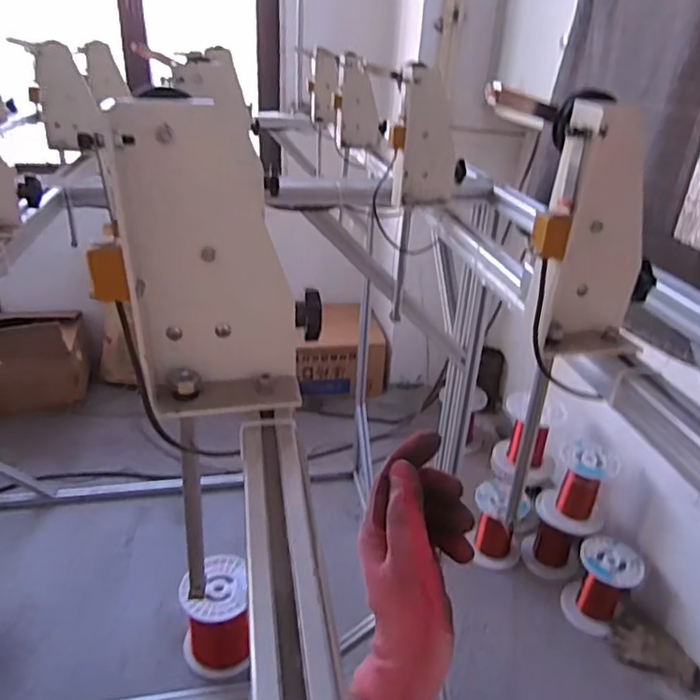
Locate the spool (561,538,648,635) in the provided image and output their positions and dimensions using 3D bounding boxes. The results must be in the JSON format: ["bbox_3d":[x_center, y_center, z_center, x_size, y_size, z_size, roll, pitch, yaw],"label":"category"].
[{"bbox_3d":[0.730,0.681,1.657,0.163,0.232,0.156,3,28,-1],"label":"spool"}]

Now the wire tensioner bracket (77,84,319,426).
[{"bbox_3d":[-0.077,-0.043,0.316,0.099,0.161,0.064,2,28,-2],"label":"wire tensioner bracket"}]

